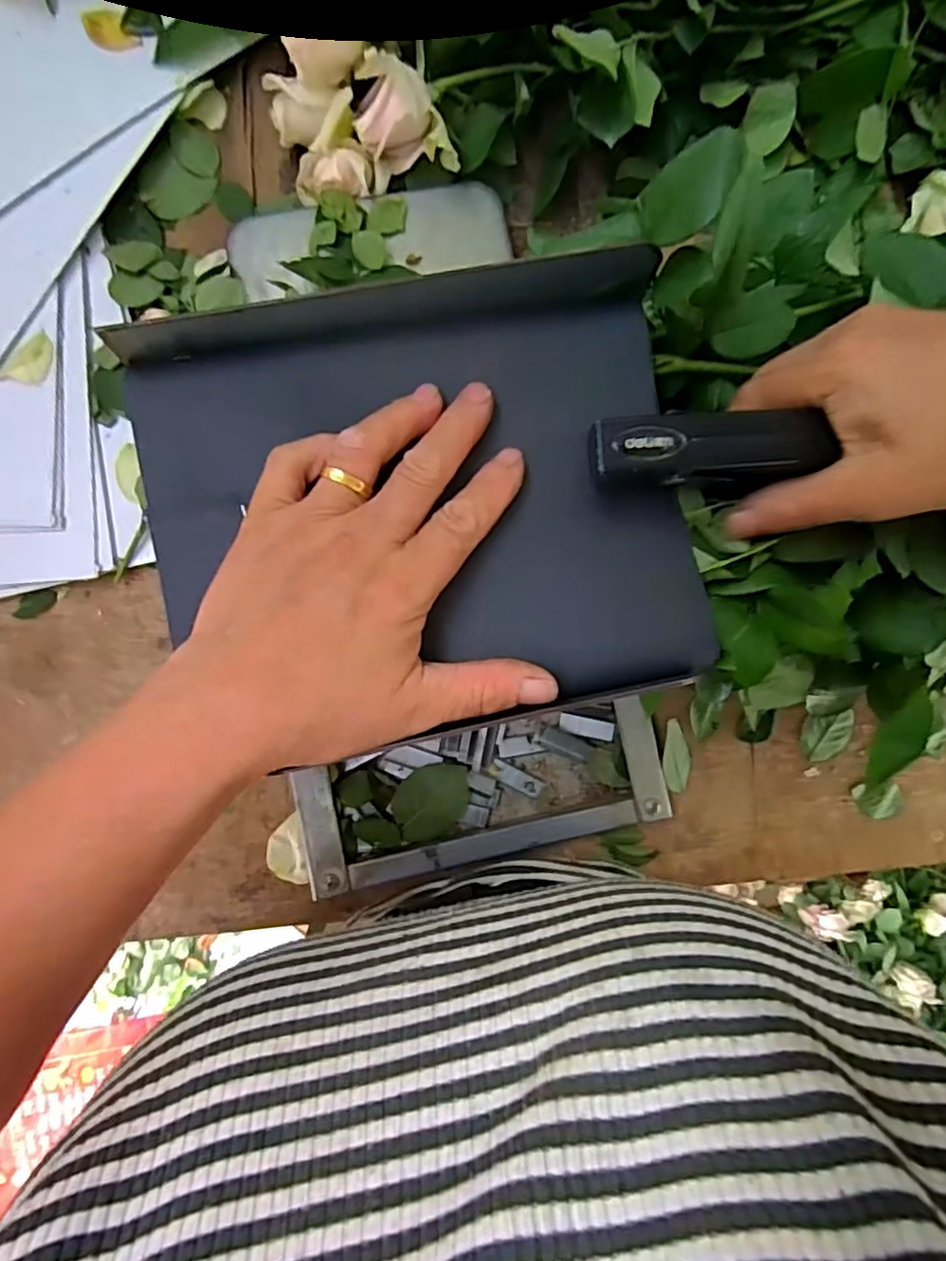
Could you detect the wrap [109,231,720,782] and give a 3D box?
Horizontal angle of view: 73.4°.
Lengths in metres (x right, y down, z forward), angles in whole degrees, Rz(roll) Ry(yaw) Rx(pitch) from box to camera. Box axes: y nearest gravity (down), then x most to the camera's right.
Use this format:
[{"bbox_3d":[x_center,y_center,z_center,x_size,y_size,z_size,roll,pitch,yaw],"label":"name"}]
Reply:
[{"bbox_3d":[-0.019,-0.054,0.254,0.211,0.021,0.172,-8,90,-4],"label":"wrap"}]

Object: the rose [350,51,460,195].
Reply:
[{"bbox_3d":[-0.042,-0.301,0.370,0.055,0.047,0.059,-14,89,-5],"label":"rose"}]

